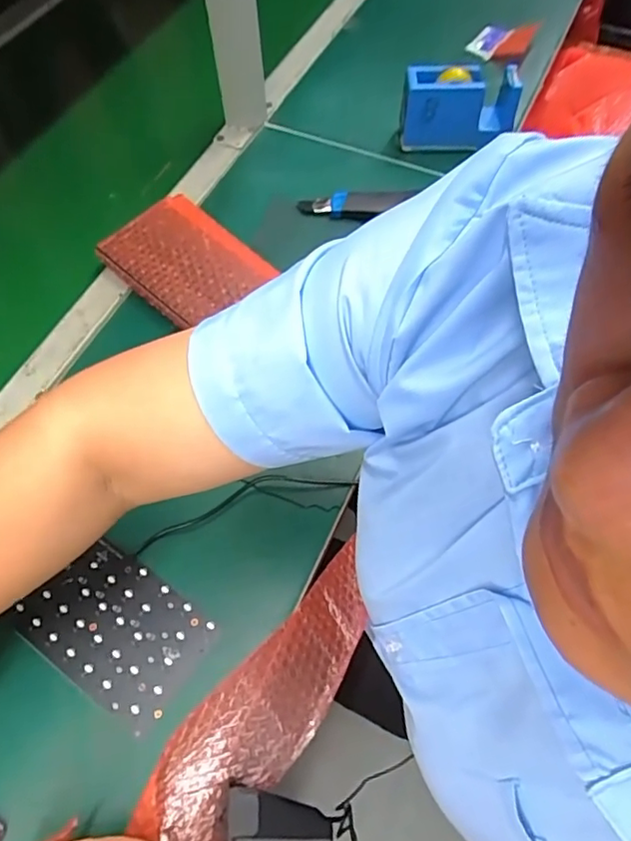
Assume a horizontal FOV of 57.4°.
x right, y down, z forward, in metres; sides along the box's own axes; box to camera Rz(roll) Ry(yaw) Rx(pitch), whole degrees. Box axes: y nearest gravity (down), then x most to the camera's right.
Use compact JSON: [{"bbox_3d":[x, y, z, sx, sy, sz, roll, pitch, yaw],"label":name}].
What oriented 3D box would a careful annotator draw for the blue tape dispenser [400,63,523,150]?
[{"bbox_3d":[0.170,-0.374,0.687,0.135,0.067,0.059,-8,61,-4],"label":"blue tape dispenser"}]

